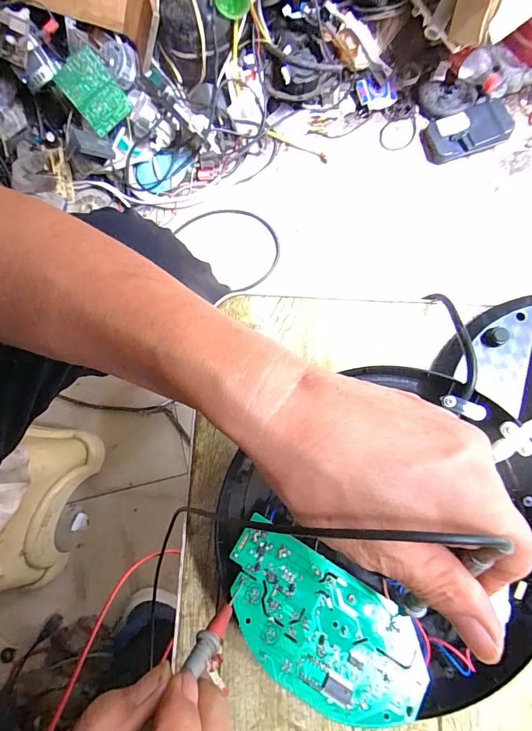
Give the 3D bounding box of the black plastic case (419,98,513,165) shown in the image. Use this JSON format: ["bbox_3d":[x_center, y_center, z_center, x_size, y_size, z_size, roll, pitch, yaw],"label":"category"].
[{"bbox_3d":[0.452,-0.525,0.837,0.188,0.040,0.112,-19,80,-1],"label":"black plastic case"}]

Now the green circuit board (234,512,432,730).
[{"bbox_3d":[0.034,0.168,0.236,0.141,0.013,0.070,32,79,6],"label":"green circuit board"}]

